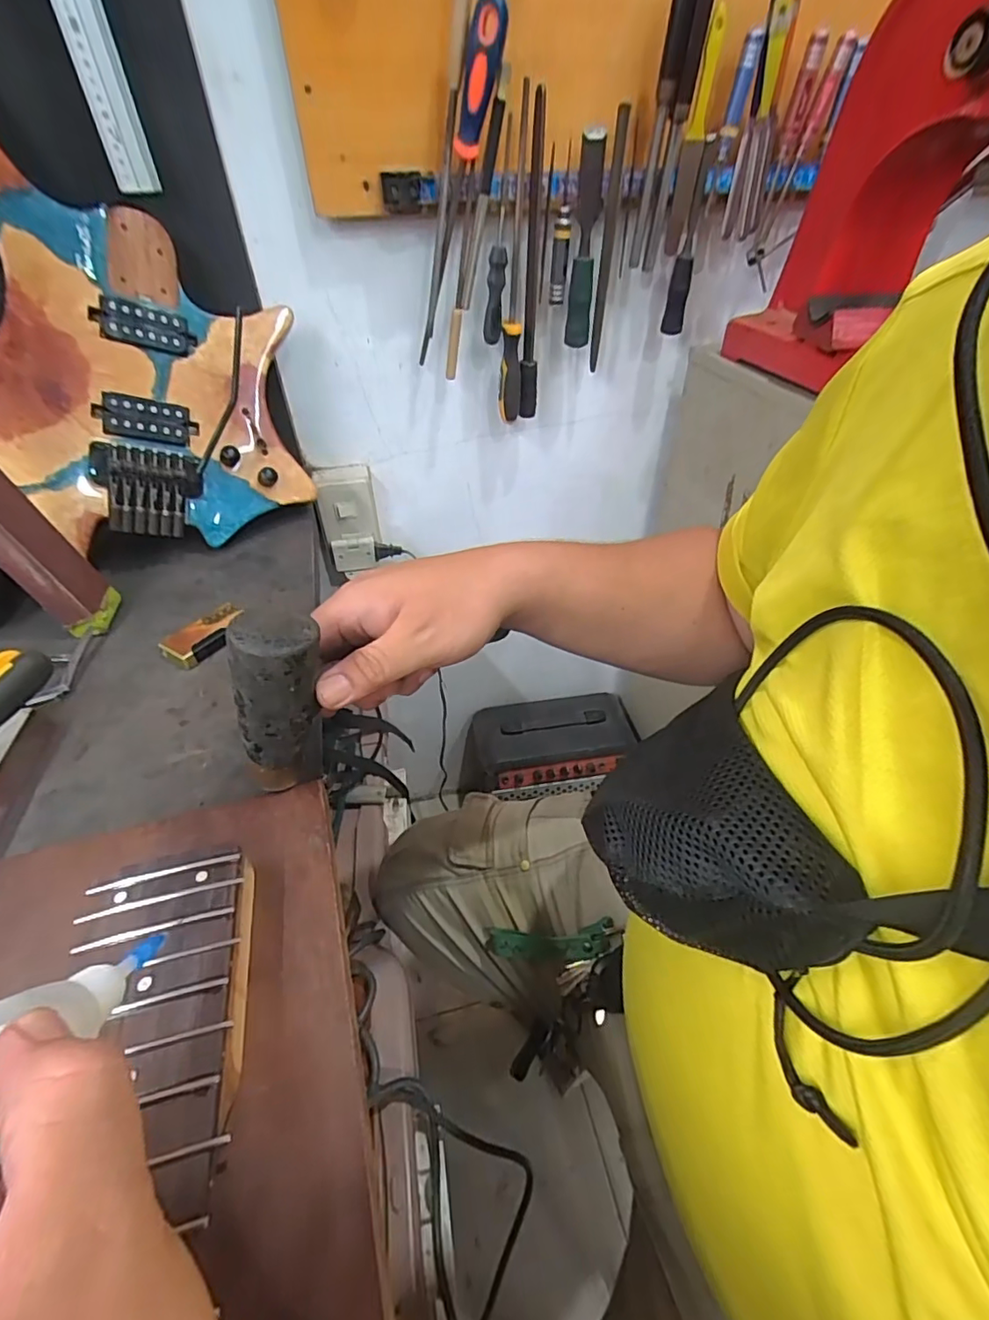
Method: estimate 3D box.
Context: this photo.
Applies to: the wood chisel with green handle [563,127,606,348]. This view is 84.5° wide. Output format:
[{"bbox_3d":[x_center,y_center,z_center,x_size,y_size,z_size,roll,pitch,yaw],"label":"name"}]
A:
[{"bbox_3d":[0.098,-0.448,0.596,0.029,0.185,0.033,5,42,7],"label":"wood chisel with green handle"}]

